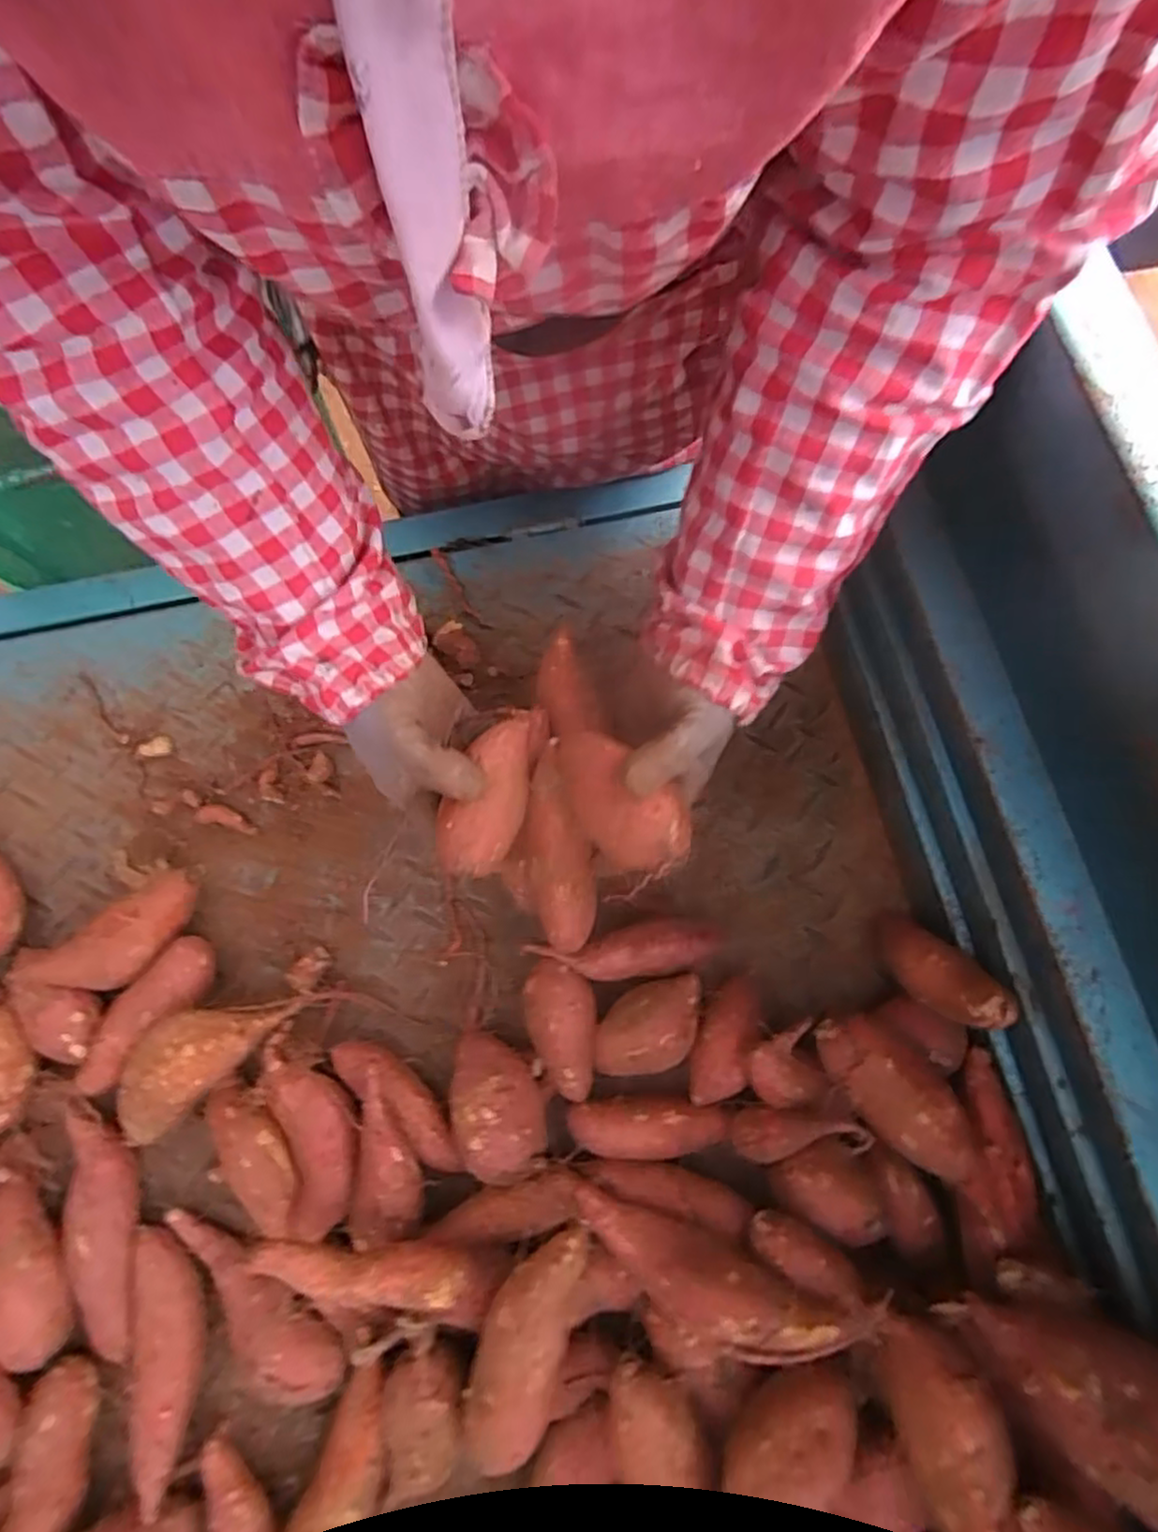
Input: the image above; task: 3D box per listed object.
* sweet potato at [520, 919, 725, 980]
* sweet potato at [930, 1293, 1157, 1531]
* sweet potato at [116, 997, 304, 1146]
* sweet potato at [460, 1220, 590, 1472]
[{"bbox_3d":[0.035,0.129,0.487,0.136,0.039,0.034,-8,76,-3],"label":"sweet potato"},{"bbox_3d":[0.254,0.306,0.343,0.065,0.115,0.056,-48,123,-13],"label":"sweet potato"},{"bbox_3d":[-0.253,0.189,0.456,0.128,0.046,0.055,-42,80,-10],"label":"sweet potato"},{"bbox_3d":[-0.032,0.327,0.394,0.047,0.042,0.131,17,81,18],"label":"sweet potato"}]

